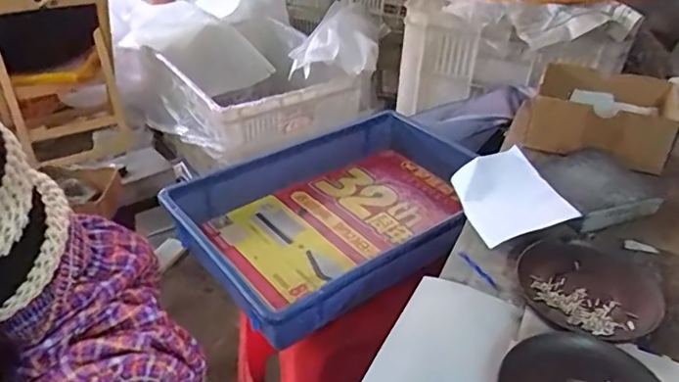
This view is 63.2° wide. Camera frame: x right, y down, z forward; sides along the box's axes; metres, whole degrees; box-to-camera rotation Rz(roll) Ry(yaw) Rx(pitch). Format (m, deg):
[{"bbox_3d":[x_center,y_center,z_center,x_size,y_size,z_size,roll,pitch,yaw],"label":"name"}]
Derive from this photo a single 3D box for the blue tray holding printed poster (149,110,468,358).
[{"bbox_3d":[-0.013,0.016,0.789,0.443,0.076,0.297,-28,45,-35],"label":"blue tray holding printed poster"}]

